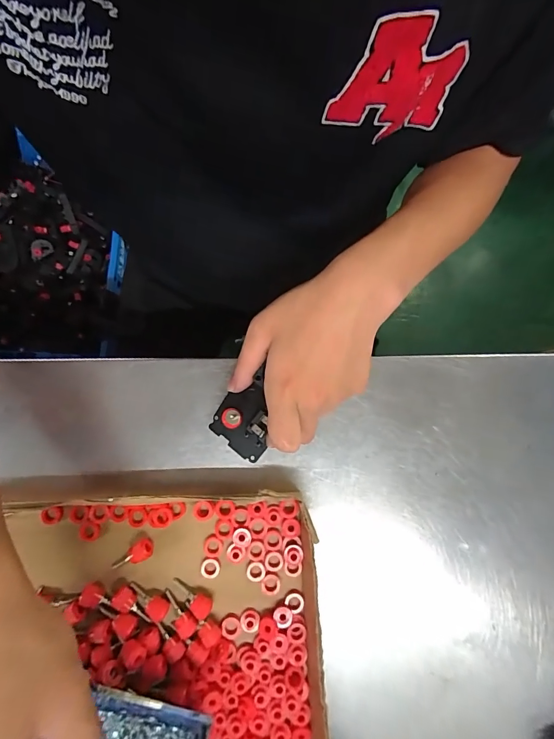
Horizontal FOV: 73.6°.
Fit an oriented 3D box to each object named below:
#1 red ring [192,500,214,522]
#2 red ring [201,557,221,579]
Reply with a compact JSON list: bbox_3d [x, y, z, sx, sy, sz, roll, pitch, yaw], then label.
[{"bbox_3d":[-0.060,0.115,0.301,0.016,0.007,0.016,0,82,-1],"label":"red ring"},{"bbox_3d":[-0.053,0.159,0.297,0.015,0.004,0.015,0,82,-1],"label":"red ring"}]

